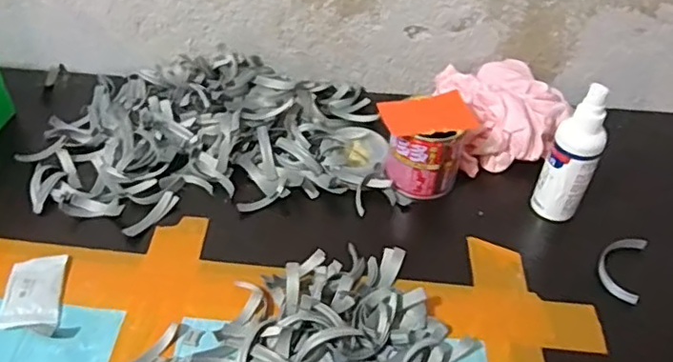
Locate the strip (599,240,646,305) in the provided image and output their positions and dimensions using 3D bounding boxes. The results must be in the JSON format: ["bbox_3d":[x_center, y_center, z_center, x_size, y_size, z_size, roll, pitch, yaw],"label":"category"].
[{"bbox_3d":[0.236,0.071,0.497,0.032,0.011,0.072,21,45,18],"label":"strip"}]

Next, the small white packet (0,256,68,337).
[{"bbox_3d":[-0.226,0.084,0.447,0.040,0.008,0.071,-4,43,-8],"label":"small white packet"}]

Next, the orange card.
[{"bbox_3d":[0.081,-0.058,0.521,0.075,0.008,0.050,-13,50,-11],"label":"orange card"}]

